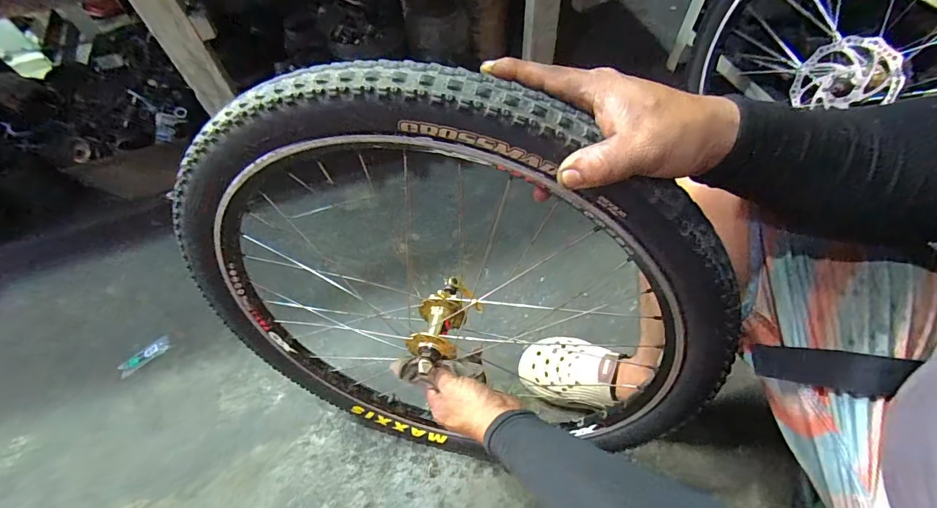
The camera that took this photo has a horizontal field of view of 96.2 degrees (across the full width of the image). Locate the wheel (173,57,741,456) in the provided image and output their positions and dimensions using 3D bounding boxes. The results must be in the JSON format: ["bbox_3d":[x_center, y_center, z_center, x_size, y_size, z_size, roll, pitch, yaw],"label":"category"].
[{"bbox_3d":[-0.039,0.089,0.526,0.606,0.610,0.168,8,60,7],"label":"wheel"}]

